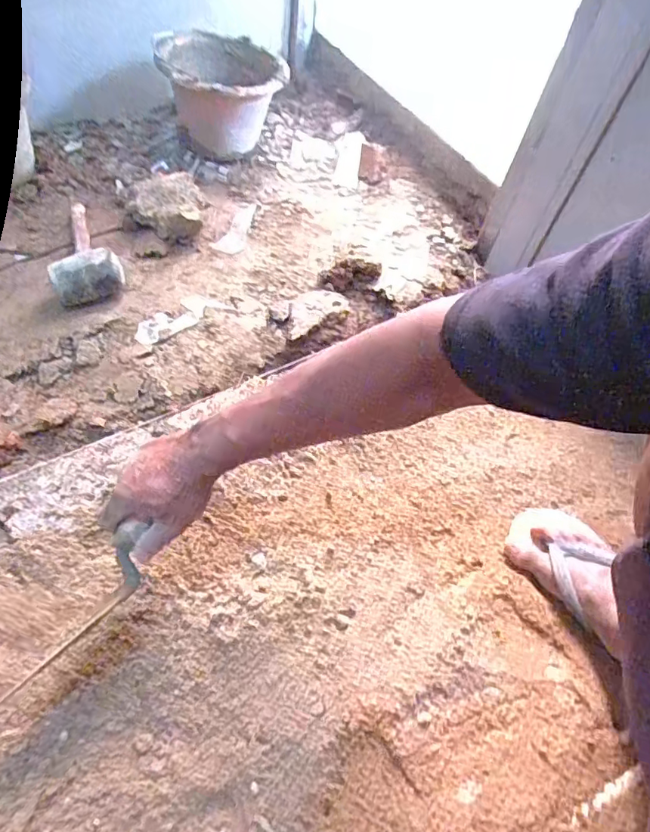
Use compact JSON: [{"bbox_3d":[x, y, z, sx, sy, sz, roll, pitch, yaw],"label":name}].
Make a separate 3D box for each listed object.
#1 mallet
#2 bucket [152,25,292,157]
[{"bbox_3d":[-0.419,-0.296,0.898,0.101,0.089,0.281,-18,61,-20],"label":"mallet"},{"bbox_3d":[-0.205,-0.648,1.092,0.206,0.164,0.250,-19,61,-18],"label":"bucket"}]

